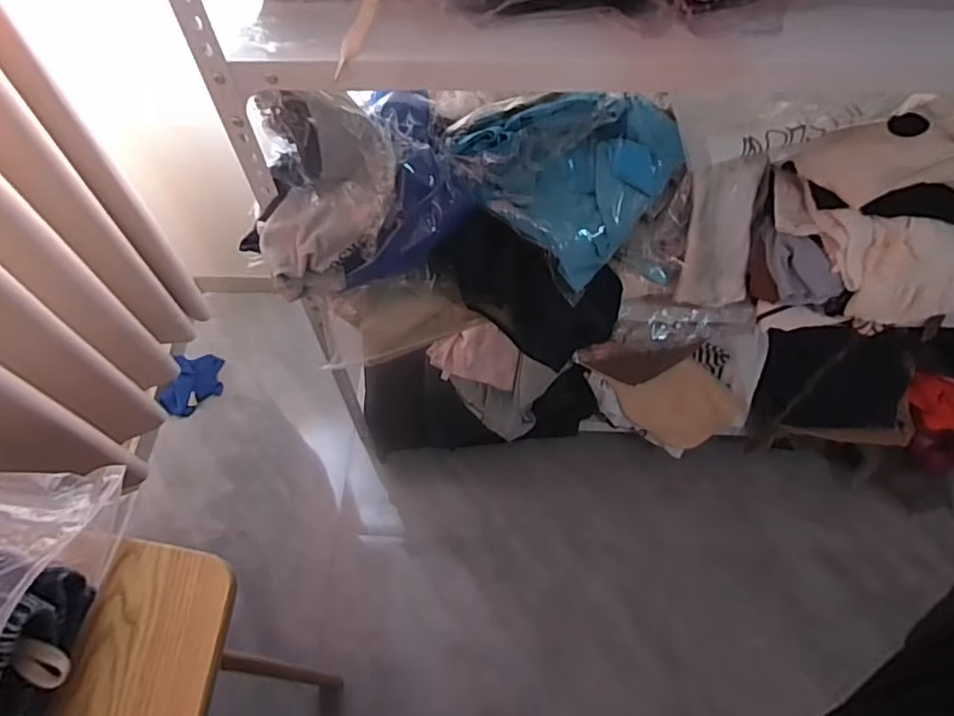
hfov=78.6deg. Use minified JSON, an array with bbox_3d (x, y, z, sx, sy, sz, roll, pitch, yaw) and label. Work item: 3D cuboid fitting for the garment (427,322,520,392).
[{"bbox_3d":[-0.004,-0.014,1.257,0.186,0.040,0.126,16,88,-17],"label":"garment"}]

